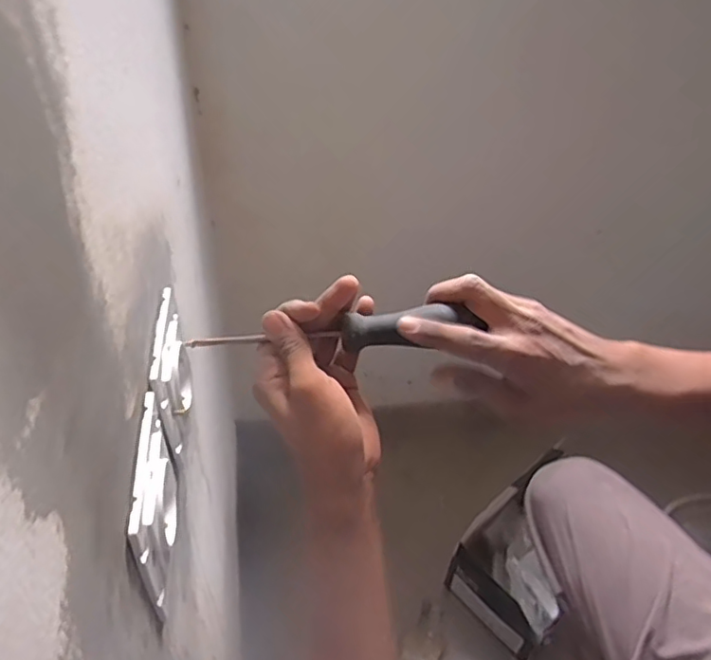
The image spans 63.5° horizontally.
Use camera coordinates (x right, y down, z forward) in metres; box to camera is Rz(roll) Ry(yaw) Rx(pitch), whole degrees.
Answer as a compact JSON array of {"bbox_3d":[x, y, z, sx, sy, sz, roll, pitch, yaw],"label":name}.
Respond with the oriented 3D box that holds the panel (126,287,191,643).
[{"bbox_3d":[-0.105,0.060,0.325,0.015,0.080,0.176,-4,42,-9],"label":"panel"}]

